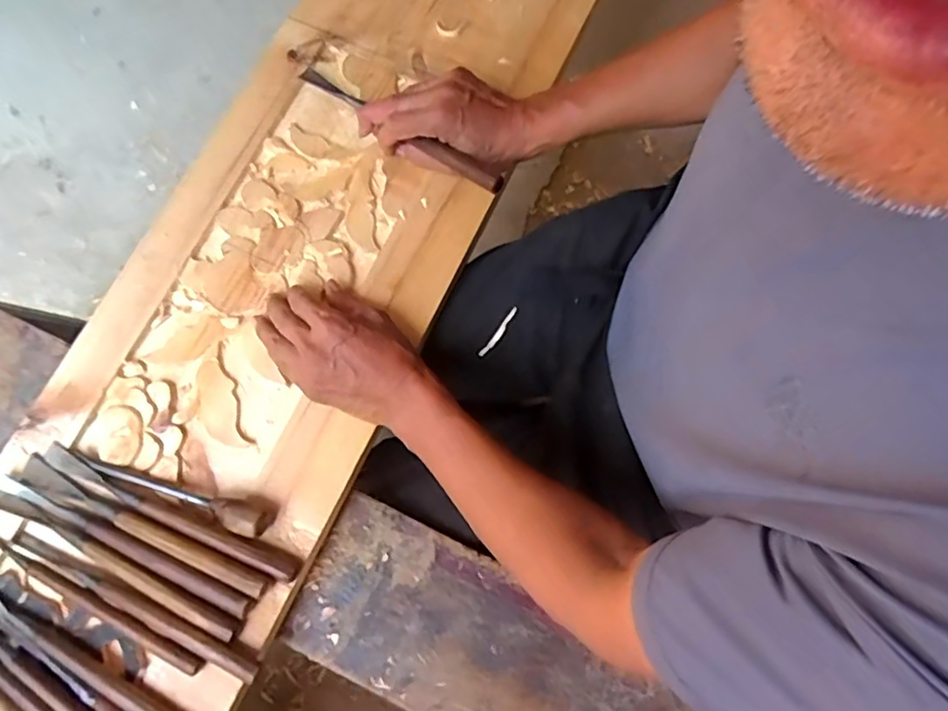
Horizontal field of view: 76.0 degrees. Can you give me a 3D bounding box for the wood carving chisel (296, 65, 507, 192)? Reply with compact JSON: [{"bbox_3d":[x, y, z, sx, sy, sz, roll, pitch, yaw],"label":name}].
[{"bbox_3d":[-0.079,-0.230,0.604,0.264,0.021,0.024,37,79,22],"label":"wood carving chisel"}]

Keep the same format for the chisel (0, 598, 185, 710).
[{"bbox_3d":[-0.338,0.251,0.509,0.251,0.013,0.022,28,78,8],"label":"chisel"}]

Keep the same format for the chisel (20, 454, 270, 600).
[{"bbox_3d":[-0.290,0.147,0.527,0.252,0.015,0.019,23,78,7],"label":"chisel"}]

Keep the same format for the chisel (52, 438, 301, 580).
[{"bbox_3d":[-0.272,0.137,0.535,0.257,0.016,0.020,22,77,6],"label":"chisel"}]

